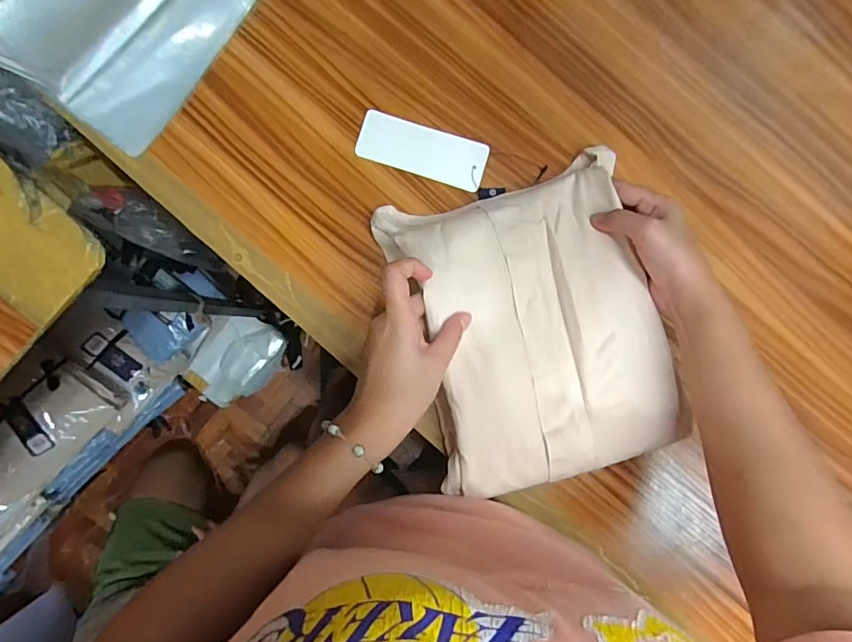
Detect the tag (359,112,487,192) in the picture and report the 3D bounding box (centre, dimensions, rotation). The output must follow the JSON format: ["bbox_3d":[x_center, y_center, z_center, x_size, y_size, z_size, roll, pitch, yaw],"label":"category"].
[{"bbox_3d":[-0.003,-0.159,0.452,0.118,0.005,0.047,17,88,-1],"label":"tag"}]

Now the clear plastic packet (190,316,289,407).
[{"bbox_3d":[-0.478,0.094,1.235,0.232,0.050,0.177,-38,106,-1],"label":"clear plastic packet"}]

